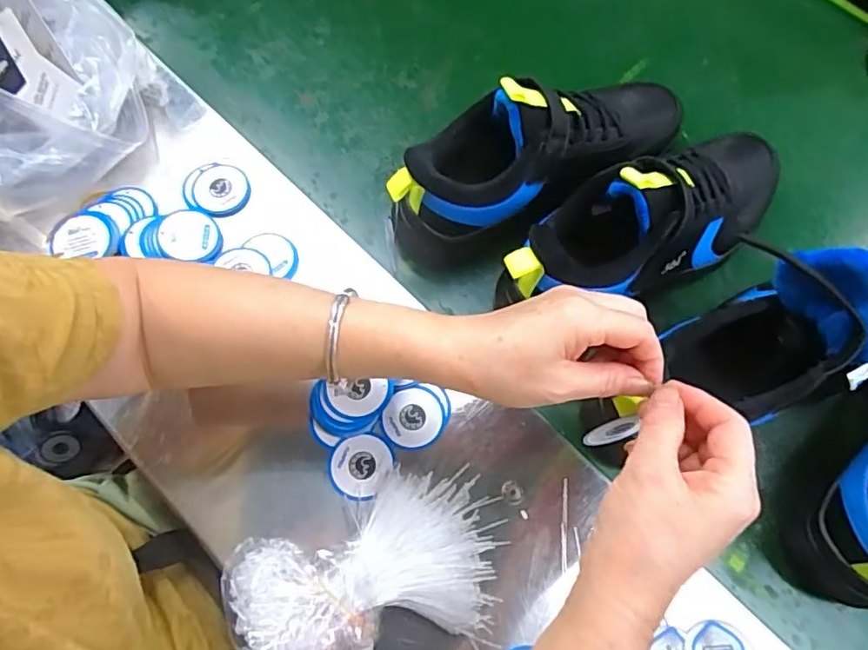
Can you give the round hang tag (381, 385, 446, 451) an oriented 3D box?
[{"bbox_3d":[-0.016,0.071,0.449,0.046,0.004,0.049,1,69,-1],"label":"round hang tag"}]

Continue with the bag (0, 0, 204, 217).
[{"bbox_3d":[-0.354,-0.200,0.510,0.220,0.136,0.193,32,75,8],"label":"bag"}]

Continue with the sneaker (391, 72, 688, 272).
[{"bbox_3d":[0.093,-0.152,0.502,0.283,0.123,0.096,-32,74,-9],"label":"sneaker"}]

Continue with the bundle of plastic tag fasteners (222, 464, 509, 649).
[{"bbox_3d":[-0.039,0.173,0.388,0.174,0.048,0.117,-25,75,-8],"label":"bundle of plastic tag fasteners"}]

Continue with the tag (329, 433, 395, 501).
[{"bbox_3d":[-0.053,0.105,0.434,0.048,0.005,0.046,0,73,-1],"label":"tag"}]

